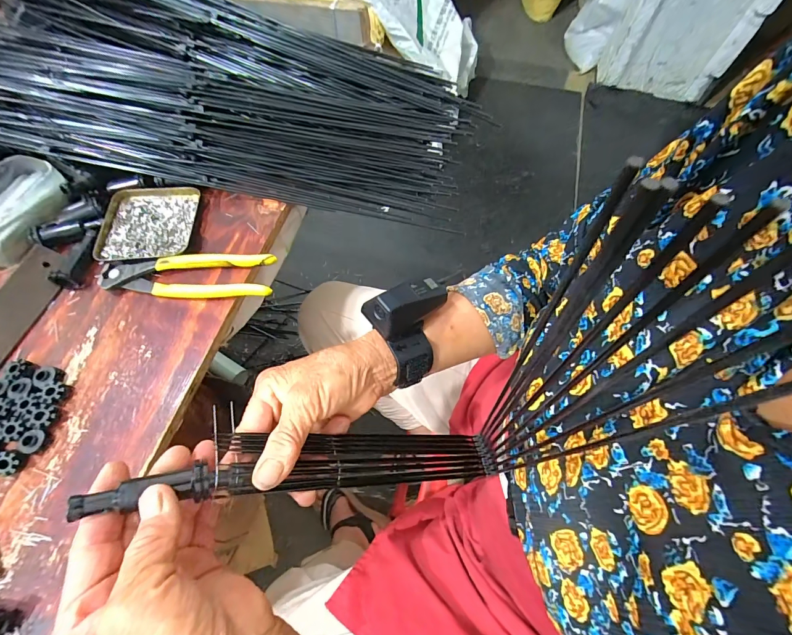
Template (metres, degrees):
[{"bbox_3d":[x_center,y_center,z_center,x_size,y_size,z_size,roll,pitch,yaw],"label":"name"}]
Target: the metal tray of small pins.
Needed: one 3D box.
[{"bbox_3d":[-0.274,-0.103,0.381,0.093,0.011,0.092,-4,65,-2],"label":"metal tray of small pins"}]

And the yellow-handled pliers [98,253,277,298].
[{"bbox_3d":[-0.209,-0.042,0.350,0.165,0.015,0.046,-2,65,-2],"label":"yellow-handled pliers"}]

